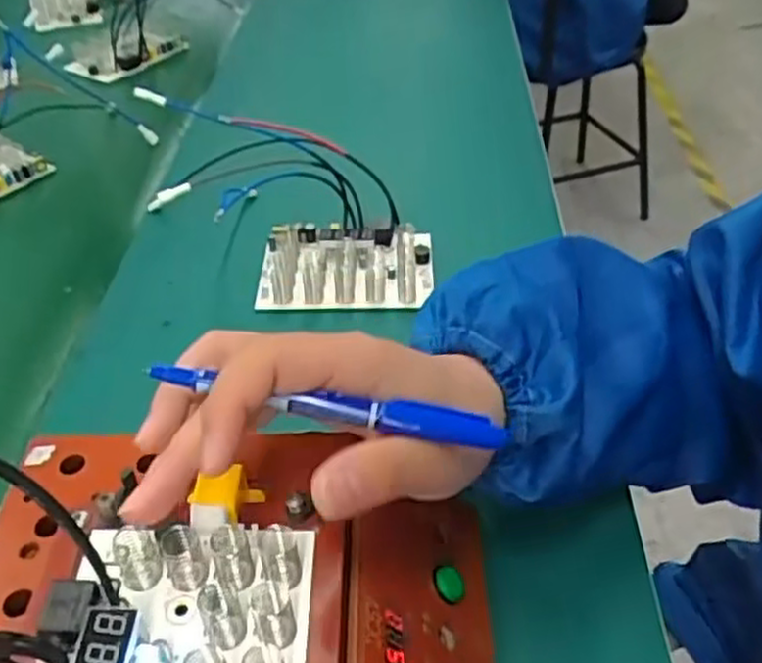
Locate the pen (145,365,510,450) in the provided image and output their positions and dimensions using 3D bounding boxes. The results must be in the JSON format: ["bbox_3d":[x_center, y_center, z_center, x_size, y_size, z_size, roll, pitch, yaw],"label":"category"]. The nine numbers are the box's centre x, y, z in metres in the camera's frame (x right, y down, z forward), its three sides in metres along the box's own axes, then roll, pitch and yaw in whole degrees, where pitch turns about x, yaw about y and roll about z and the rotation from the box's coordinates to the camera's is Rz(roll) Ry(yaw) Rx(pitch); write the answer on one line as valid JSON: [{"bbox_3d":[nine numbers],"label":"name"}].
[{"bbox_3d":[-0.022,0.027,0.273,0.126,0.007,0.010,10,42,-2],"label":"pen"}]

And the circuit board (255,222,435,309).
[{"bbox_3d":[-0.026,-0.049,0.559,0.128,0.031,0.088,-6,41,-3],"label":"circuit board"}]

